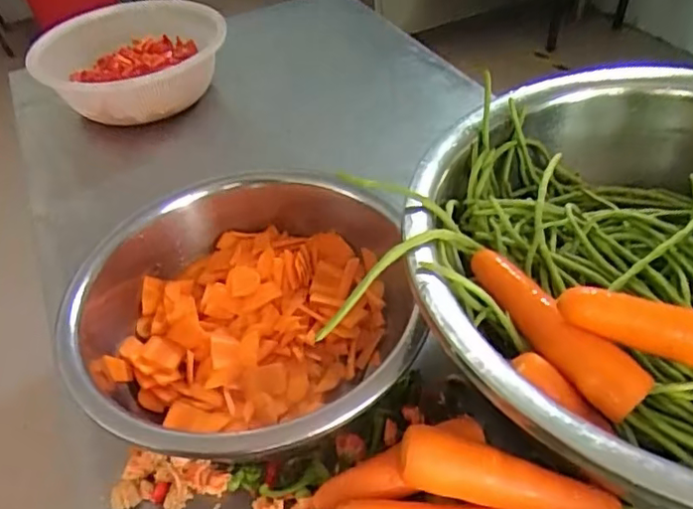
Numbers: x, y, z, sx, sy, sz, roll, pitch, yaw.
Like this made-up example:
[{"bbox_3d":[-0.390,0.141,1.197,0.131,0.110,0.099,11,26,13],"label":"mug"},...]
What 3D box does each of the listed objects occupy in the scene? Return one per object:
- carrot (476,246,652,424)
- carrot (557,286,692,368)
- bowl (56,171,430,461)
[{"bbox_3d":[0.176,0.066,0.532,0.047,0.046,0.188,-32,49,-23],"label":"carrot"},{"bbox_3d":[0.262,0.062,0.492,0.174,0.036,0.033,15,47,2],"label":"carrot"},{"bbox_3d":[-0.115,0.057,0.660,0.365,0.120,0.393,-6,44,1],"label":"bowl"}]

